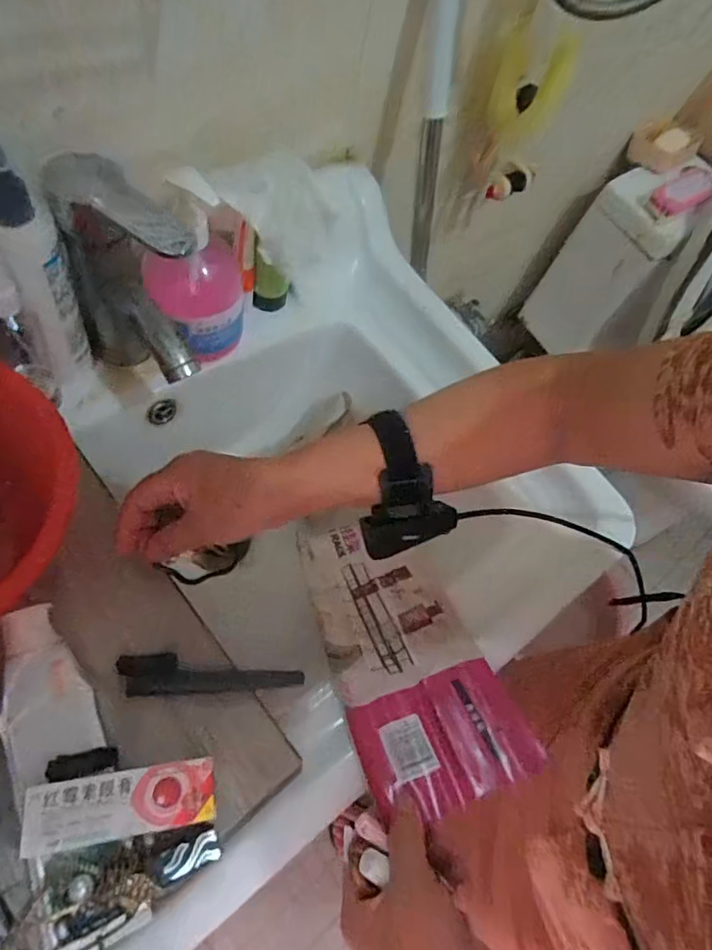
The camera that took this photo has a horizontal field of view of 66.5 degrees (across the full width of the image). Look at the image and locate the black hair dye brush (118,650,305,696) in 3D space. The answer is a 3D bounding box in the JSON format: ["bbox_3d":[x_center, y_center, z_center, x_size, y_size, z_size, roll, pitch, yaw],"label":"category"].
[{"bbox_3d":[-0.099,0.140,0.375,0.123,0.007,0.026,9,66,-13],"label":"black hair dye brush"}]

